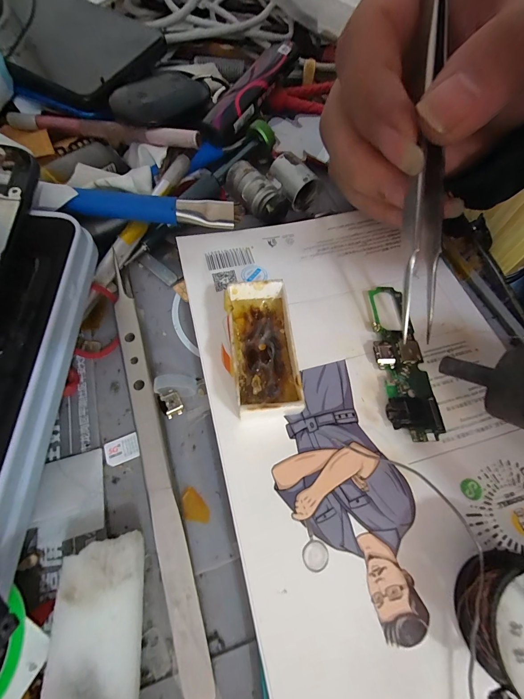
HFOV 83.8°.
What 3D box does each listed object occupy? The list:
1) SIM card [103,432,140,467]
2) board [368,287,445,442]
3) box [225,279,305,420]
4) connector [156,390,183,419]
[{"bbox_3d":[-0.052,0.037,0.108,0.012,0.004,0.009,-20,67,-10],"label":"SIM card"},{"bbox_3d":[0.053,0.002,0.113,0.018,0.005,0.064,-1,64,-1],"label":"board"},{"bbox_3d":[0.000,0.002,0.104,0.022,0.020,0.047,-6,64,-4],"label":"box"},{"bbox_3d":[-0.035,0.021,0.113,0.007,0.005,0.009,-26,67,-13],"label":"connector"}]

